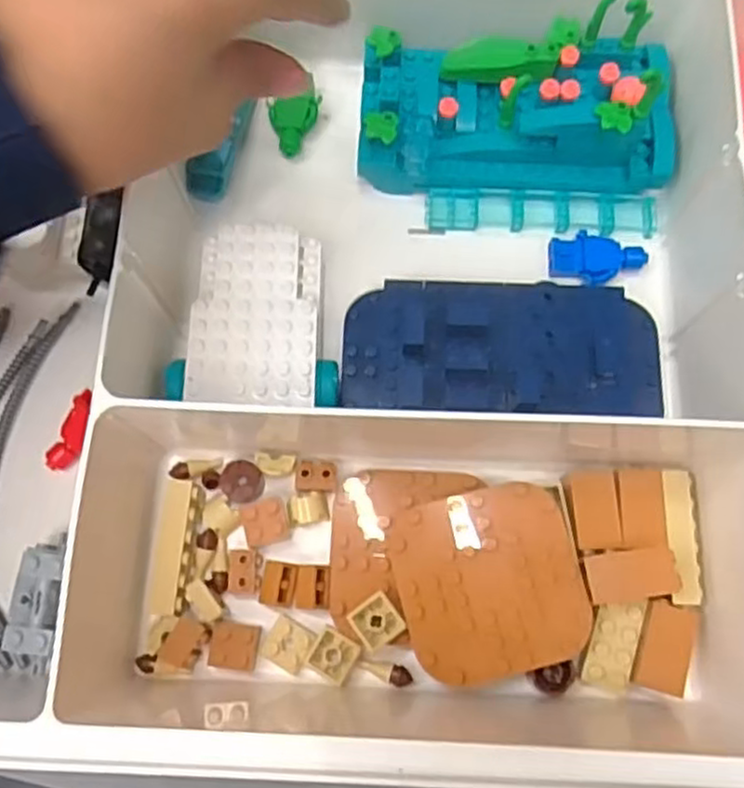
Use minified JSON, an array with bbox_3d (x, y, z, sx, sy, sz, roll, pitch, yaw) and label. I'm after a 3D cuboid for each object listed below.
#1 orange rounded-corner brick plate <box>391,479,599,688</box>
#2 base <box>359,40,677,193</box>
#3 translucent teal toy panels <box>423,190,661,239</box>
[{"bbox_3d":[0.041,0.065,0.255,0.061,0.004,0.063,-14,73,1],"label":"orange rounded-corner brick plate"},{"bbox_3d":[0.060,-0.118,0.294,0.129,0.051,0.056,2,74,1],"label":"base"},{"bbox_3d":[0.072,-0.078,0.311,0.096,0.012,0.018,1,74,1],"label":"translucent teal toy panels"}]

